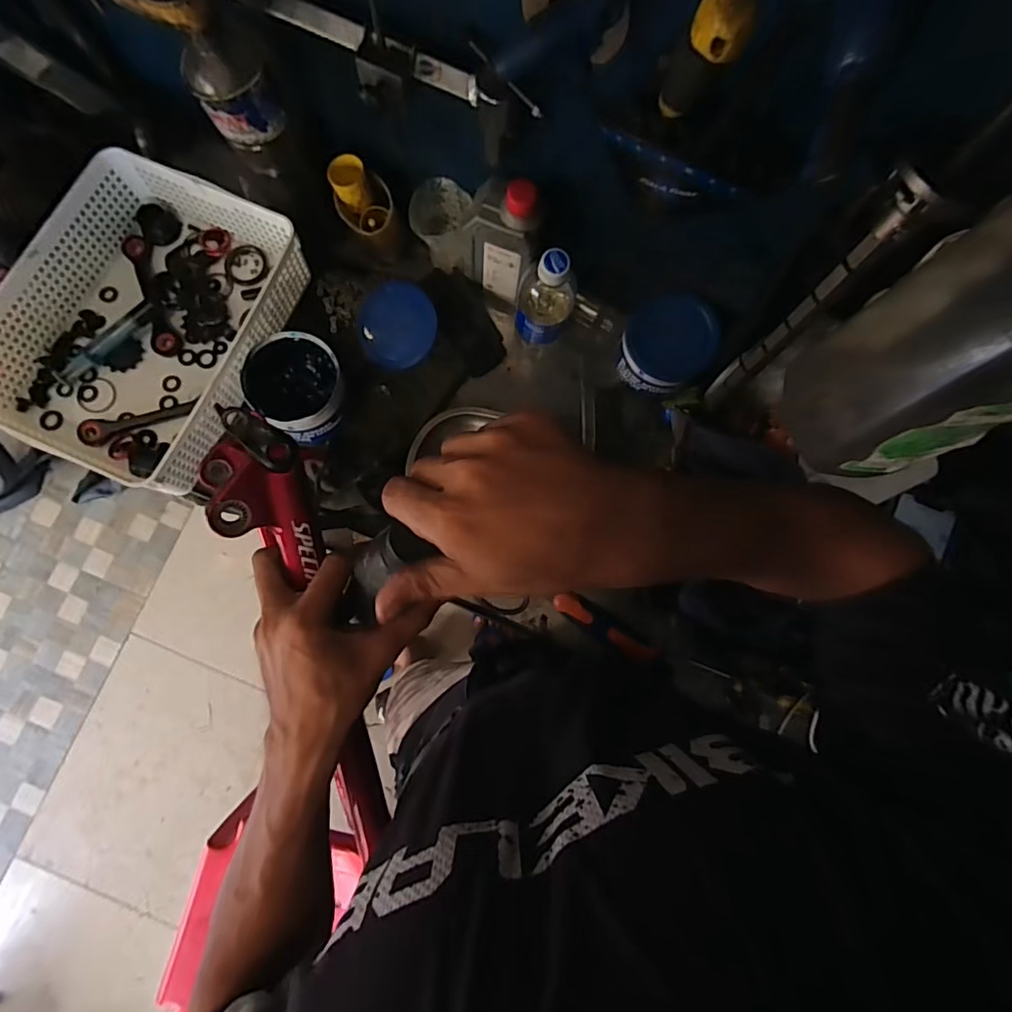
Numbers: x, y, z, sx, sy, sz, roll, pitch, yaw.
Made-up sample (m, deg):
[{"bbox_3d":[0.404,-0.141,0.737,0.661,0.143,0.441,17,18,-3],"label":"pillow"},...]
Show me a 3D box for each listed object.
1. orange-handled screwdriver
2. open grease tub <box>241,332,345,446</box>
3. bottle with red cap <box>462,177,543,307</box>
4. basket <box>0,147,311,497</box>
[{"bbox_3d":[0.153,0.159,0.606,0.207,0.026,0.034,29,82,2],"label":"orange-handled screwdriver"},{"bbox_3d":[-0.229,-0.128,0.588,0.104,0.071,0.105,-36,85,-6],"label":"open grease tub"},{"bbox_3d":[-0.007,-0.287,0.581,0.081,0.166,0.049,27,82,2],"label":"bottle with red cap"},{"bbox_3d":[-0.396,-0.202,0.589,0.253,0.085,0.329,24,82,1],"label":"basket"}]

